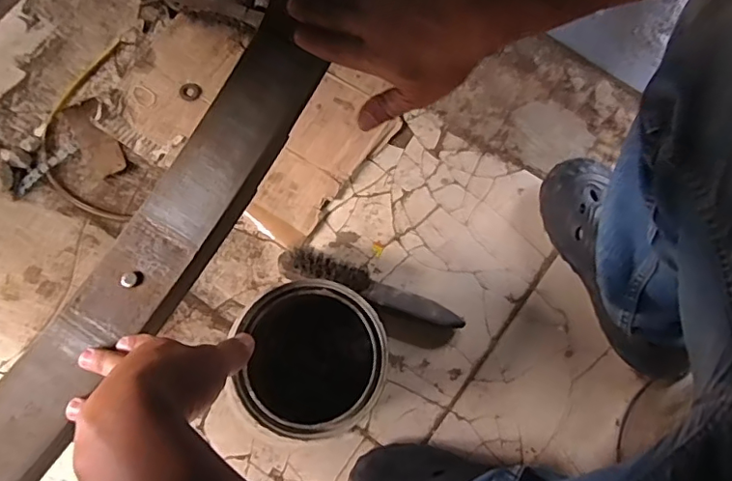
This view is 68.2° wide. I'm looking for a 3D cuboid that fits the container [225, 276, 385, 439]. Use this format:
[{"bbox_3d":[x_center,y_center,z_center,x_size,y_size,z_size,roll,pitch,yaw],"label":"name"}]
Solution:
[{"bbox_3d":[-0.055,0.131,0.596,0.141,0.155,0.143,0,76,-2],"label":"container"}]

